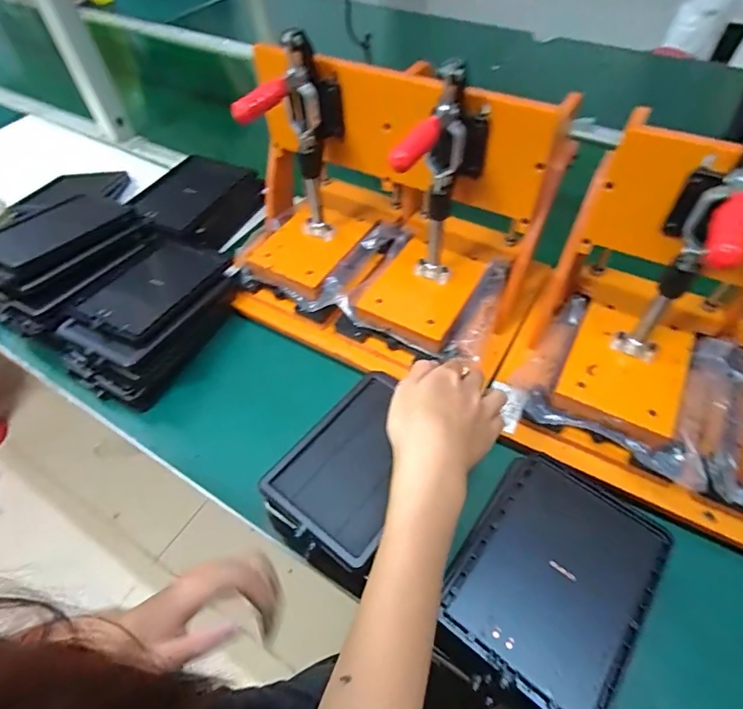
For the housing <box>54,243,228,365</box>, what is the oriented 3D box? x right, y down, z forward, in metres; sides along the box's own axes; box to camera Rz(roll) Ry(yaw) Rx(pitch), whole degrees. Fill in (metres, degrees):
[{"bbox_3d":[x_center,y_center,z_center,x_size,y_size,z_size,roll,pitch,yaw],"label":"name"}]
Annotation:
[{"bbox_3d":[-0.272,-0.074,0.555,0.138,0.025,0.182,18,55,16],"label":"housing"}]

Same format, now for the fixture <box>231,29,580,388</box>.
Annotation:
[{"bbox_3d":[0.006,-0.167,0.509,0.351,0.244,0.232,22,56,19],"label":"fixture"}]

